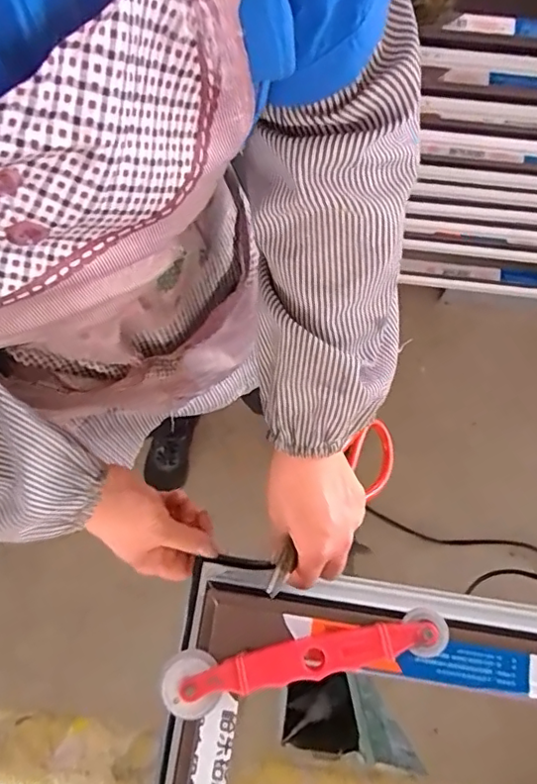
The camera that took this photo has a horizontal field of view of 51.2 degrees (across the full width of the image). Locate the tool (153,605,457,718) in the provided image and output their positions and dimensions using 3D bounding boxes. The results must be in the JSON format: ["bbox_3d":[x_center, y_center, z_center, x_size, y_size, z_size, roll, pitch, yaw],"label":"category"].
[{"bbox_3d":[0.027,0.188,0.397,0.201,0.021,0.039,-13,75,-1],"label":"tool"}]

